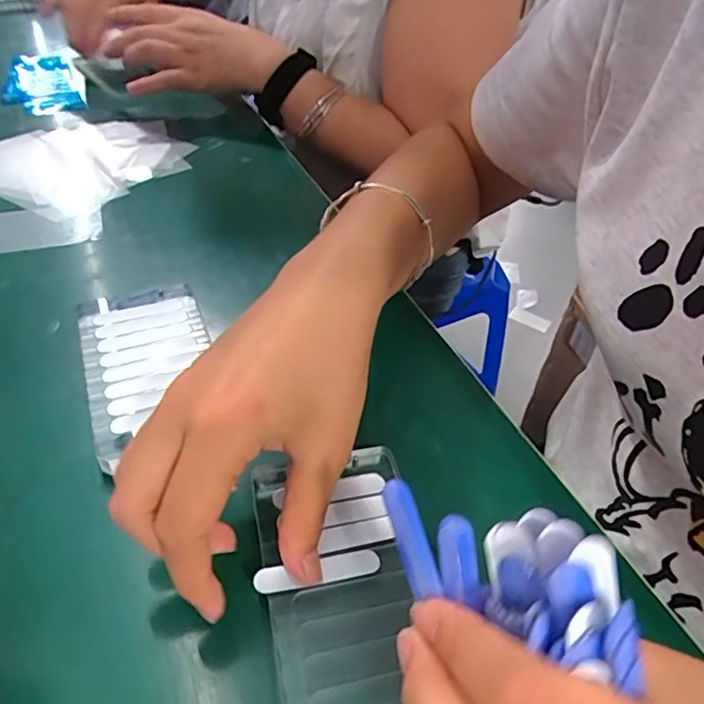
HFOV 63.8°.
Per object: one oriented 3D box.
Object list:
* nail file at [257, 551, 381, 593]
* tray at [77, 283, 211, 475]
[{"bbox_3d":[-0.014,0.089,0.232,0.051,0.004,0.011,-5,48,-15],"label":"nail file"},{"bbox_3d":[-0.115,0.002,0.320,0.067,0.012,0.124,-14,47,-19],"label":"tray"}]

